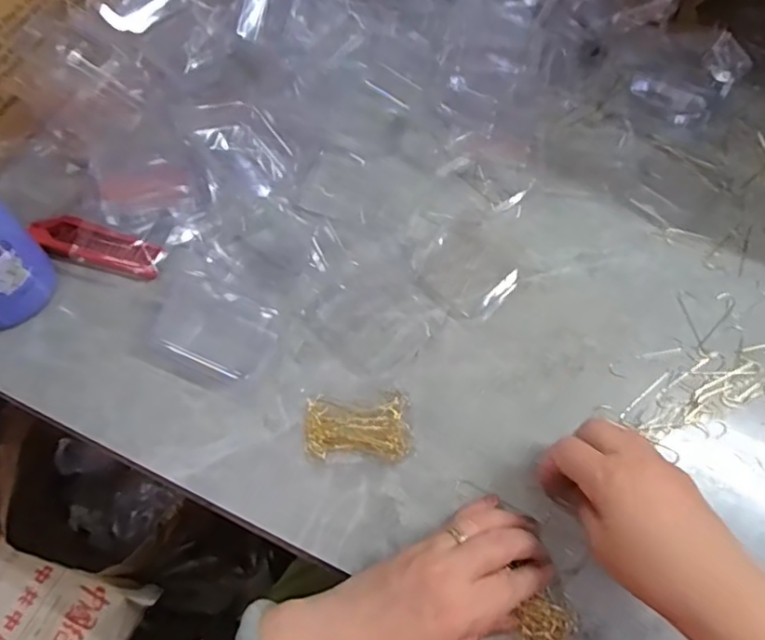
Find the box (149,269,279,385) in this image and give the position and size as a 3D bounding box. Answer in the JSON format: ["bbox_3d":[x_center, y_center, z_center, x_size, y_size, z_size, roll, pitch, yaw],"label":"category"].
[{"bbox_3d":[-0.124,0.006,0.433,0.087,0.025,0.064,23,65,9],"label":"box"}]

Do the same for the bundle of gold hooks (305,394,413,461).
[{"bbox_3d":[-0.017,0.074,0.406,0.069,0.016,0.041,1,64,-2],"label":"bundle of gold hooks"}]

